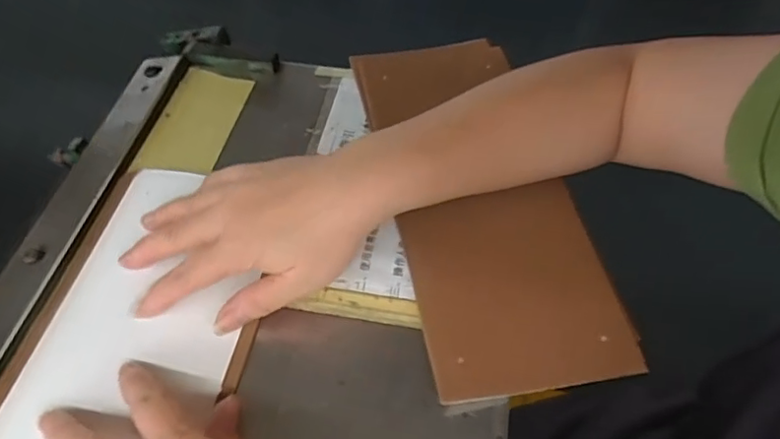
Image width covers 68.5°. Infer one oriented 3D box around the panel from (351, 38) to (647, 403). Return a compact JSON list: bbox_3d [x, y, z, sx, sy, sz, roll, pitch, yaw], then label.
[{"bbox_3d":[0.060,-0.027,0.404,0.122,0.008,0.300,-9,54,-8],"label":"panel"}]

